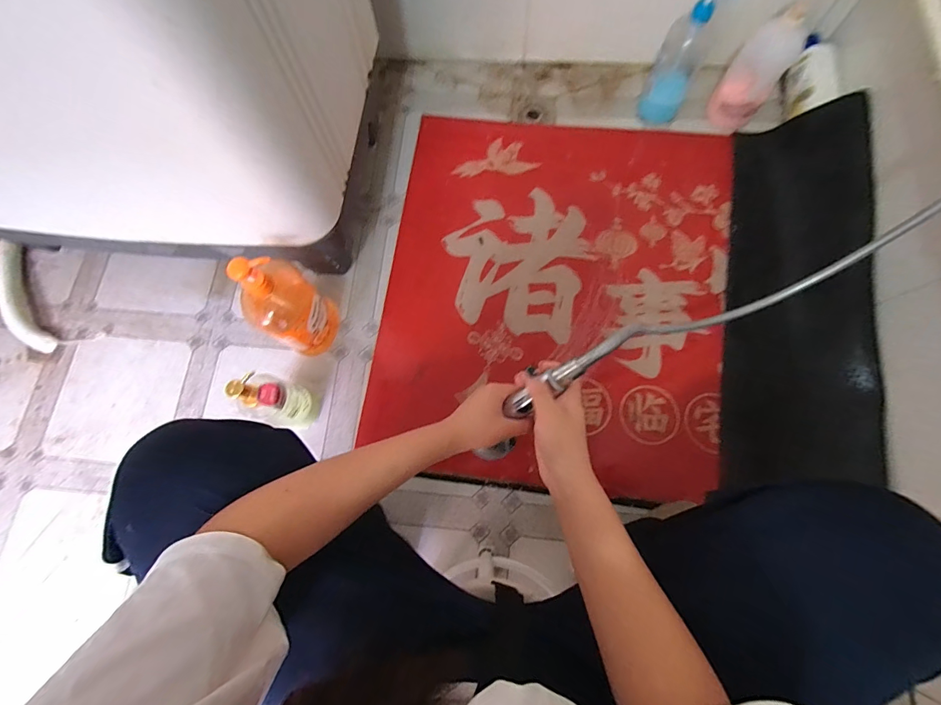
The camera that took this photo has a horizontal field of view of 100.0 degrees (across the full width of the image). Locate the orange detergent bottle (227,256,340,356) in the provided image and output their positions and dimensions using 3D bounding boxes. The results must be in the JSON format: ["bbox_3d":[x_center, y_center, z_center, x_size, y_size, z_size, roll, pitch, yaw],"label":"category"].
[{"bbox_3d":[-0.304,-0.075,0.669,0.068,0.260,0.108,32,78,10],"label":"orange detergent bottle"}]

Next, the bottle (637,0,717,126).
[{"bbox_3d":[0.431,-0.601,0.792,0.098,0.253,0.090,-43,77,-9],"label":"bottle"}]

